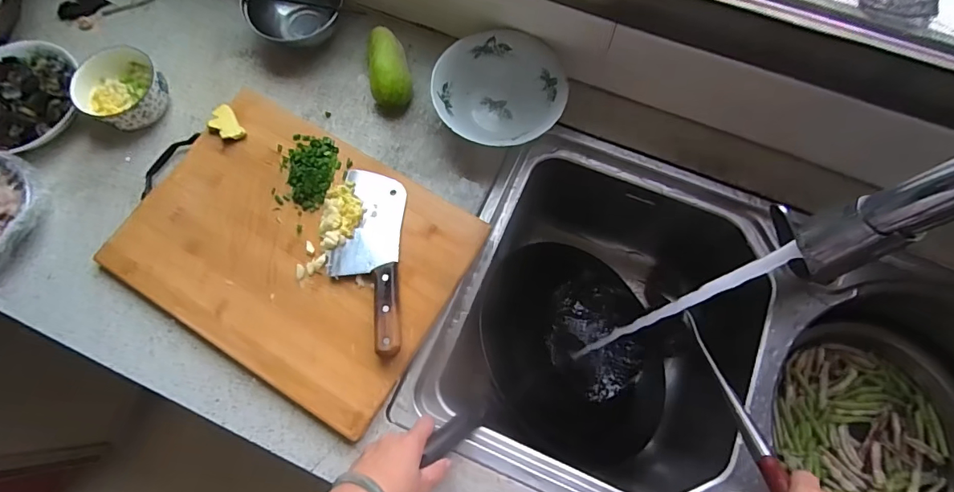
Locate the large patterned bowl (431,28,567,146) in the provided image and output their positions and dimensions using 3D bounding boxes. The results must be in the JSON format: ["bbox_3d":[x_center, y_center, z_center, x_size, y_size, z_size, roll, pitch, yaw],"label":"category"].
[{"bbox_3d":[0.029,-0.198,0.615,0.166,0.056,0.162,-1,72,2],"label":"large patterned bowl"}]

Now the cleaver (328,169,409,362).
[{"bbox_3d":[-0.131,0.011,0.546,0.084,0.027,0.226,-2,72,1],"label":"cleaver"}]

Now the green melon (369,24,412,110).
[{"bbox_3d":[-0.122,-0.243,0.634,0.052,0.056,0.119,-16,72,-4],"label":"green melon"}]

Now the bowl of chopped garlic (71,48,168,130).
[{"bbox_3d":[-0.472,-0.204,0.627,0.102,0.053,0.108,-1,72,2],"label":"bowl of chopped garlic"}]

